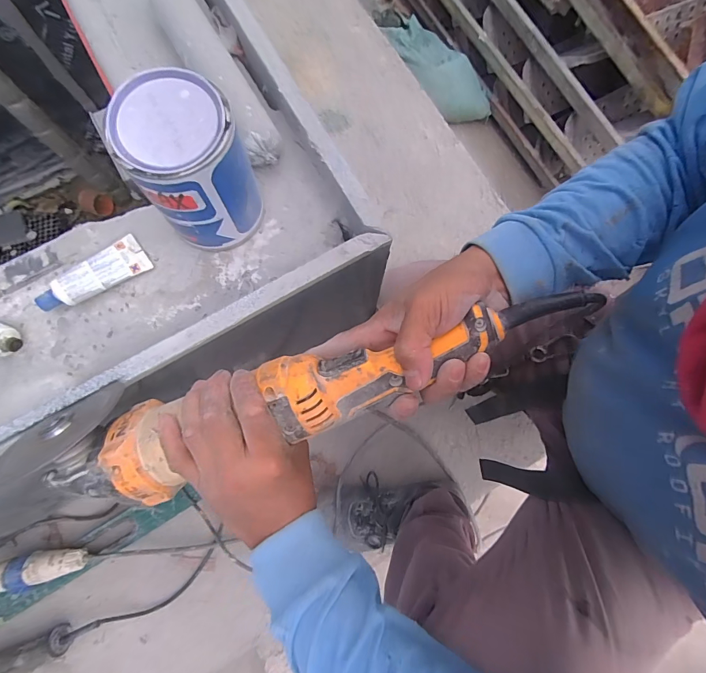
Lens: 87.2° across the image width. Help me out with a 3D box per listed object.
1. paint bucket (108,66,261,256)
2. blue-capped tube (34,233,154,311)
[{"bbox_3d":[-0.141,-0.156,0.347,0.090,0.123,0.093,0,79,-1],"label":"paint bucket"},{"bbox_3d":[-0.273,-0.066,0.384,0.108,0.027,0.042,-32,81,-7],"label":"blue-capped tube"}]

